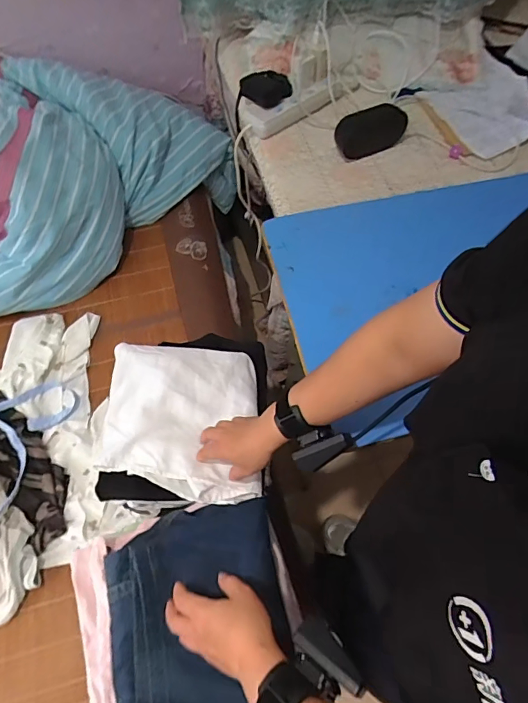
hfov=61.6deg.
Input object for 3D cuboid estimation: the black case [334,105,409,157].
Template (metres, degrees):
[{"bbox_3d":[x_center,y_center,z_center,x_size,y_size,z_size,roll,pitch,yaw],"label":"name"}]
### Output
[{"bbox_3d":[0.198,-0.410,0.826,0.139,0.064,0.049,-23,67,-12],"label":"black case"}]

